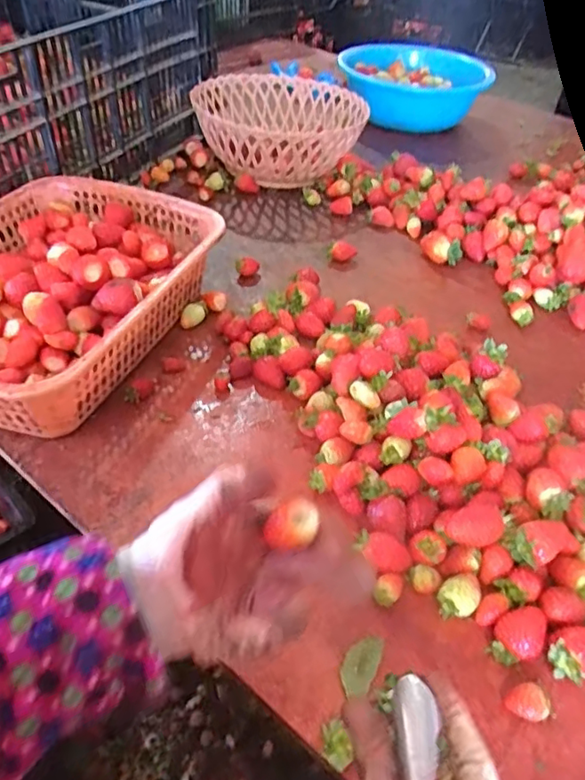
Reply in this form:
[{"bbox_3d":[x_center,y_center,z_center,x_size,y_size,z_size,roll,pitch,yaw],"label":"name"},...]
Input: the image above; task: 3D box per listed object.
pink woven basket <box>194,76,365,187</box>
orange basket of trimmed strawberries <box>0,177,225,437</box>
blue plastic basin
[{"bbox_3d":[-0.024,-0.394,0.909,0.246,0.101,0.266,0,43,-4],"label":"pink woven basket"},{"bbox_3d":[-0.234,-0.093,0.584,0.241,0.088,0.325,17,44,14],"label":"orange basket of trimmed strawberries"},{"bbox_3d":[0.226,-0.595,1.154,0.264,0.106,0.264,0,43,-5],"label":"blue plastic basin"}]

